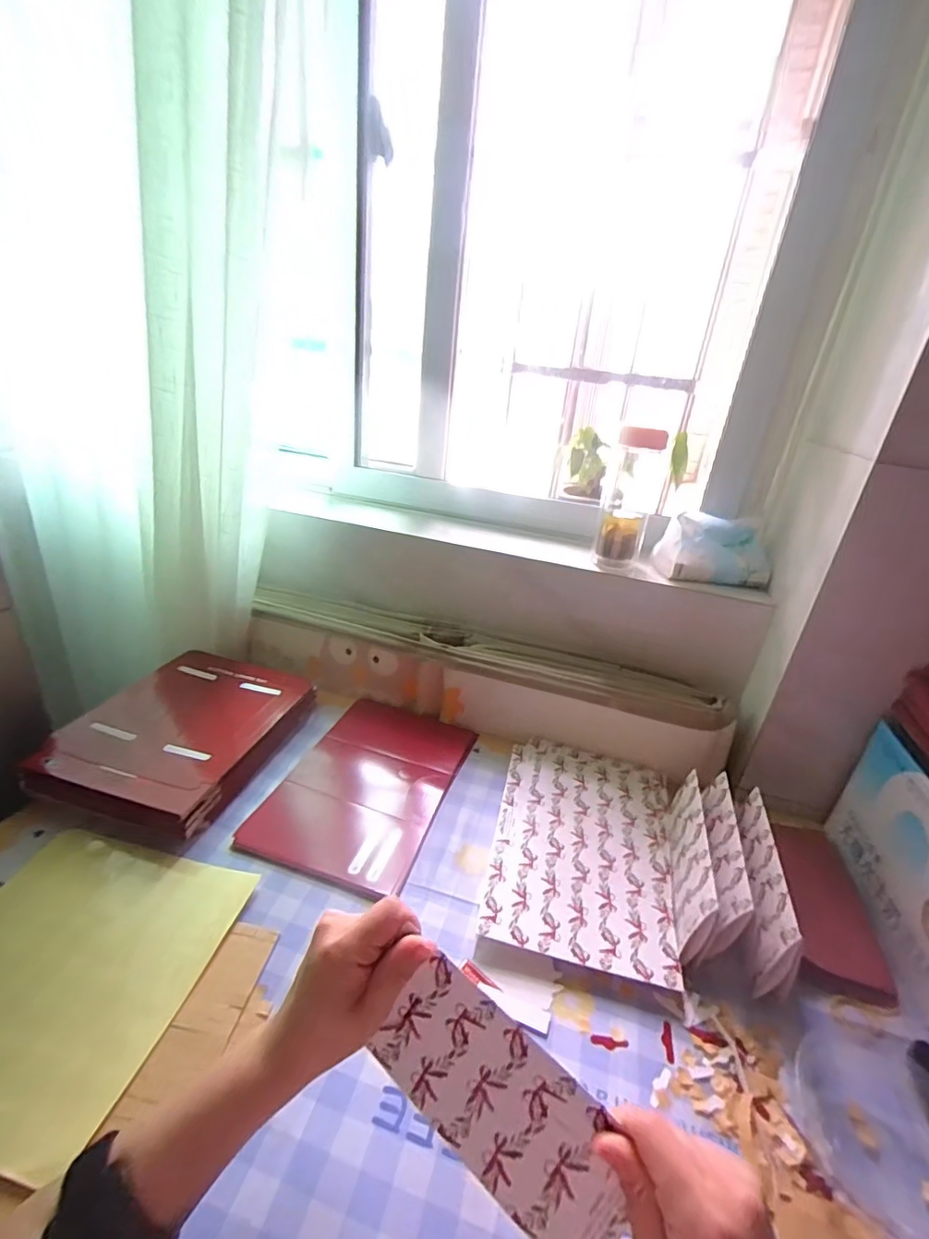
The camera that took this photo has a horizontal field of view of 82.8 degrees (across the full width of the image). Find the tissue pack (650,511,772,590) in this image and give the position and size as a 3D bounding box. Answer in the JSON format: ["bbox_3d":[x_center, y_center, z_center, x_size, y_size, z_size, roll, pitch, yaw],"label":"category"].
[{"bbox_3d":[0.333,-0.097,0.707,0.144,0.074,0.083,6,26,0],"label":"tissue pack"}]

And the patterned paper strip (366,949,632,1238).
[{"bbox_3d":[0.021,0.263,0.284,0.145,0.080,0.009,36,9,17],"label":"patterned paper strip"}]

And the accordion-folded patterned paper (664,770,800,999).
[{"bbox_3d":[0.246,0.234,0.501,0.079,0.067,0.180,12,27,11],"label":"accordion-folded patterned paper"}]

